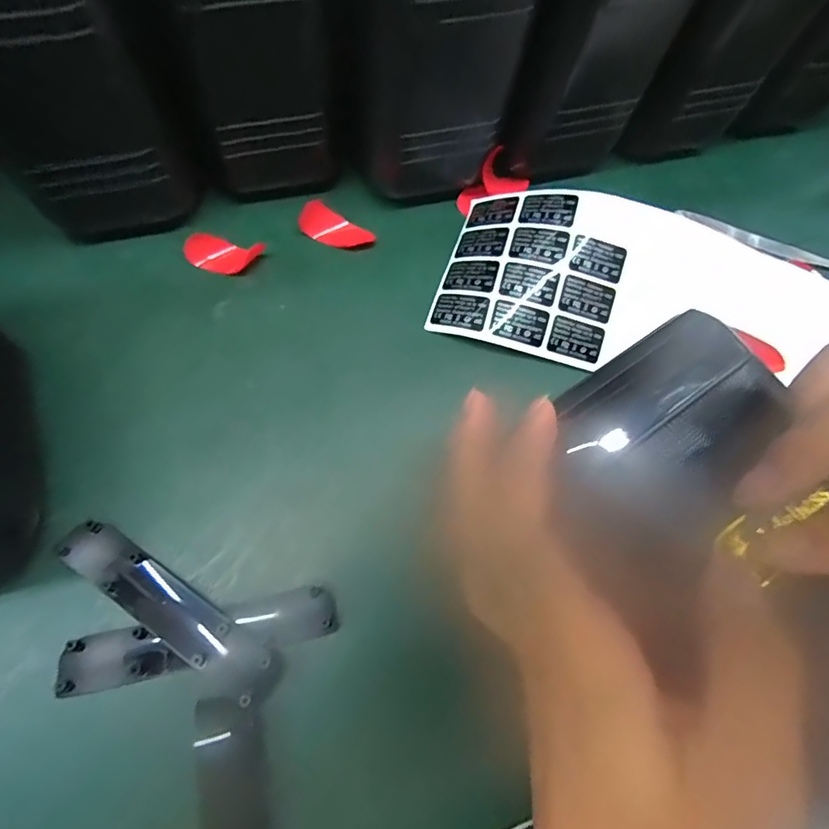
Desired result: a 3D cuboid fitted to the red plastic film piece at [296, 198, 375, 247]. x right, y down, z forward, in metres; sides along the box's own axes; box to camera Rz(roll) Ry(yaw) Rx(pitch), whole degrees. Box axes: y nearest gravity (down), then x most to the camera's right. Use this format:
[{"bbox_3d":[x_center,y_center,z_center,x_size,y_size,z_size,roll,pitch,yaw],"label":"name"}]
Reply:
[{"bbox_3d":[-0.042,-0.100,0.276,0.039,0.006,0.021,32,62,0],"label":"red plastic film piece"}]

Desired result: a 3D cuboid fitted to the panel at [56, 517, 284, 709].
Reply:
[{"bbox_3d":[-0.100,0.078,0.206,0.103,0.014,0.022,36,71,5],"label":"panel"}]

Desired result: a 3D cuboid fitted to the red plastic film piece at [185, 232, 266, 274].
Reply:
[{"bbox_3d":[-0.099,-0.083,0.263,0.038,0.008,0.020,4,72,-6],"label":"red plastic film piece"}]

